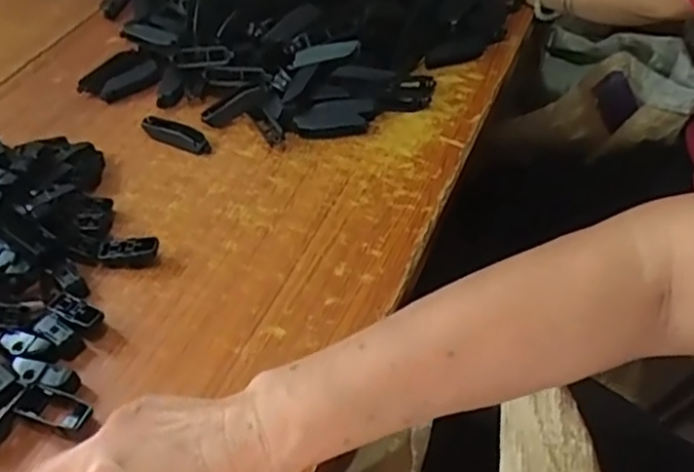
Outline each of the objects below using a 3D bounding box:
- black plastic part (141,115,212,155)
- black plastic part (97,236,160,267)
[{"bbox_3d":[-0.167,-0.099,0.629,0.077,0.014,0.022,20,51,19],"label":"black plastic part"},{"bbox_3d":[-0.177,0.013,0.527,0.048,0.020,0.018,2,48,3],"label":"black plastic part"}]

